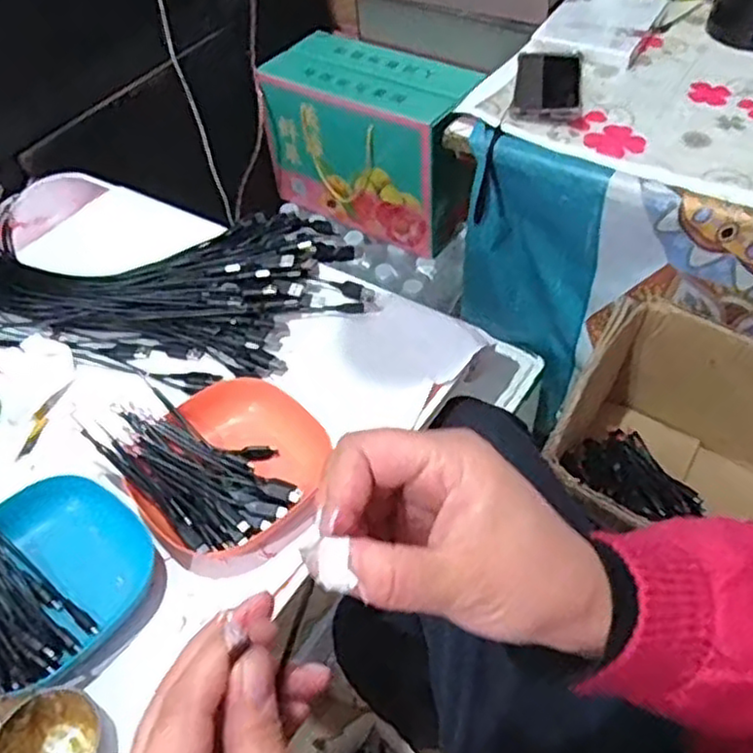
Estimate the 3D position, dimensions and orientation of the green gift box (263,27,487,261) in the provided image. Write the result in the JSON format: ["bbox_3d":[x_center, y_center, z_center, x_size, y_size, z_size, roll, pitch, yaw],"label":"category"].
[{"bbox_3d":[0.001,-0.375,1.146,0.329,0.232,0.156,27,57,24],"label":"green gift box"}]

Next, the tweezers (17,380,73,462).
[{"bbox_3d":[-0.285,0.035,0.604,0.016,0.004,0.082,7,51,10],"label":"tweezers"}]

